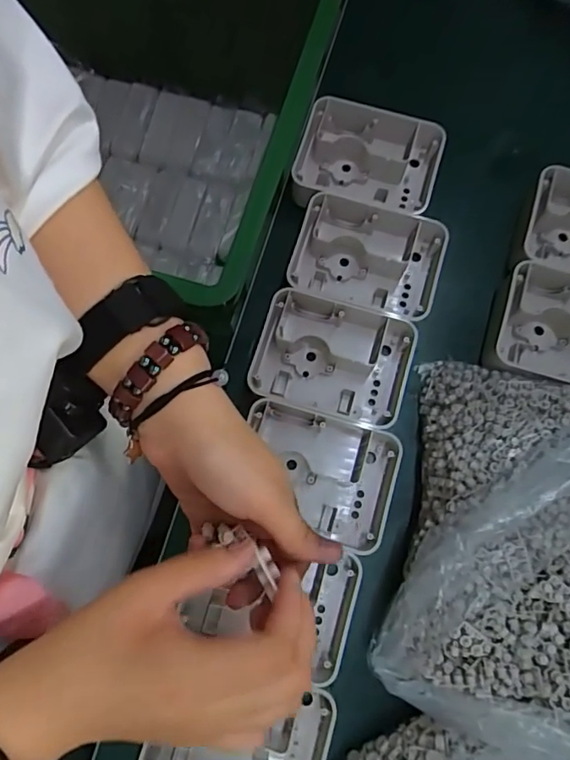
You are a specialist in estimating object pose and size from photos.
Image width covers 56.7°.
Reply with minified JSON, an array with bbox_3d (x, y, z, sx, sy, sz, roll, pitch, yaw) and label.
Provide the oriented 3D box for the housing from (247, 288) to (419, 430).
[{"bbox_3d":[0.042,-0.020,0.461,0.132,0.034,0.104,16,78,3],"label":"housing"}]

